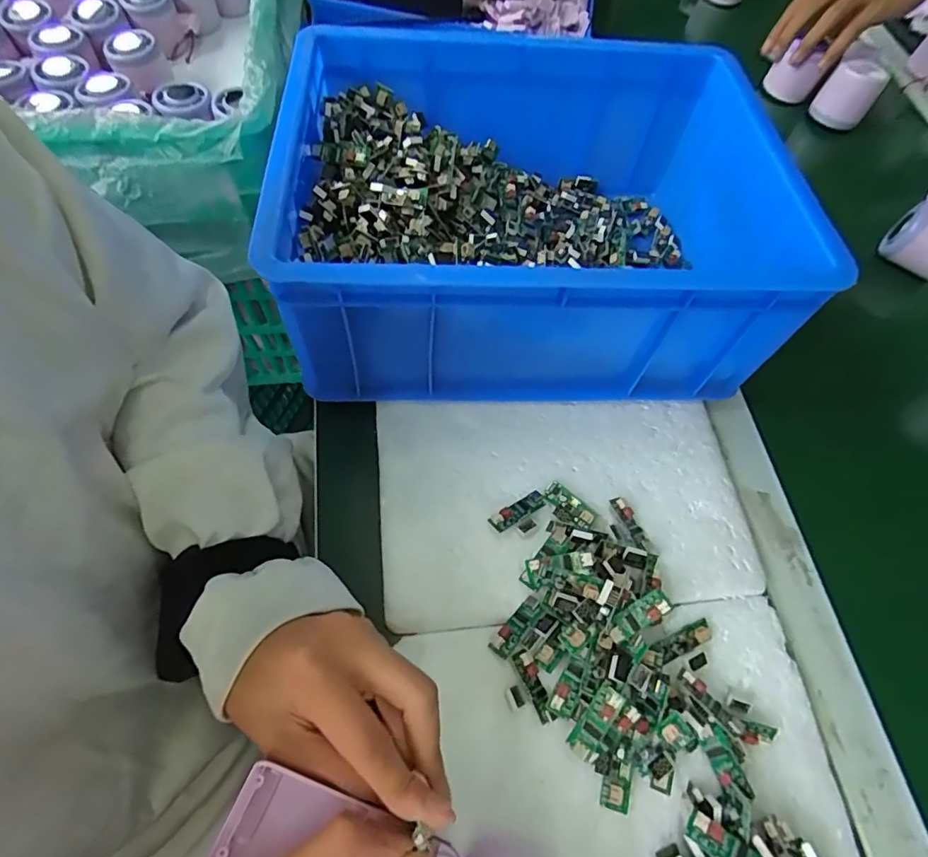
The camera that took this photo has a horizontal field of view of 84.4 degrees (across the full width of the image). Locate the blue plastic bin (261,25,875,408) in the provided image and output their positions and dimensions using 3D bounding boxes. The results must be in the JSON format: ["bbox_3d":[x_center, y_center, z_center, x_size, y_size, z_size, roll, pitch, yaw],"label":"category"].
[{"bbox_3d":[0.051,-0.166,0.390,0.338,0.130,0.264,0,63,-5],"label":"blue plastic bin"}]

